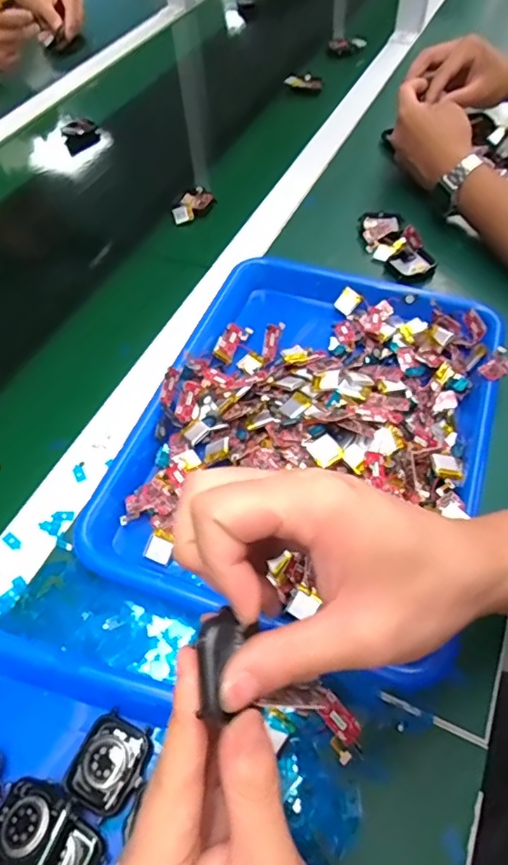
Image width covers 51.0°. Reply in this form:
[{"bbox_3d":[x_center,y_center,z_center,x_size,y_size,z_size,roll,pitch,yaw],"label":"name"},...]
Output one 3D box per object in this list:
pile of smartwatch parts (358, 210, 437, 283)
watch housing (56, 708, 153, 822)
[{"bbox_3d":[0.148,-0.201,0.560,0.049,0.025,0.114,-19,57,-11],"label":"pile of smartwatch parts"},{"bbox_3d":[-0.080,0.179,0.291,0.038,0.008,0.043,25,60,18],"label":"watch housing"}]

